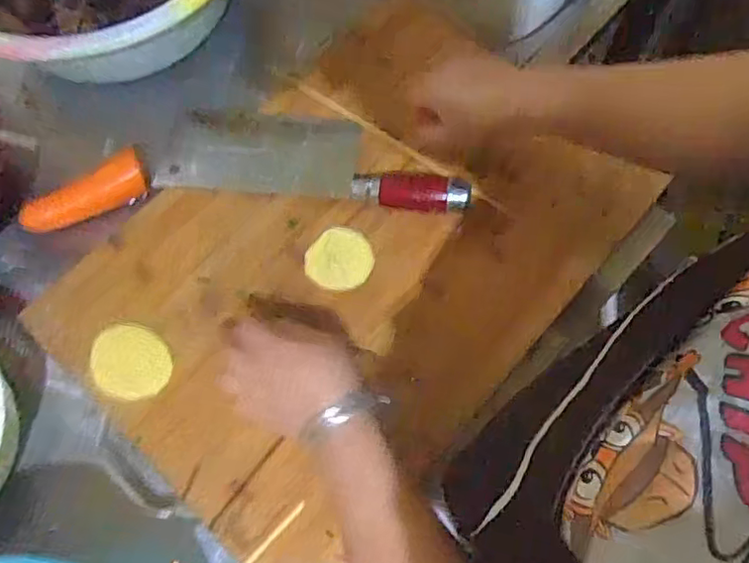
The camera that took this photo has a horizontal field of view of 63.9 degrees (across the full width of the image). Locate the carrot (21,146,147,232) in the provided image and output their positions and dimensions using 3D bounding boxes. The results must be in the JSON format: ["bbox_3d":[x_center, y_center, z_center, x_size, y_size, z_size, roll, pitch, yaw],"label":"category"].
[{"bbox_3d":[-0.287,-0.085,0.590,0.127,0.037,0.033,-24,69,-8],"label":"carrot"}]

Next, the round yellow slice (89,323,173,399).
[{"bbox_3d":[-0.211,0.069,0.520,0.077,0.011,0.058,24,71,11],"label":"round yellow slice"}]

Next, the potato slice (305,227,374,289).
[{"bbox_3d":[-0.031,-0.021,0.543,0.060,0.006,0.057,-1,68,1],"label":"potato slice"}]

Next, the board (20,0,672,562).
[{"bbox_3d":[-0.028,-0.031,0.550,0.368,0.035,0.484,40,74,16],"label":"board"}]

